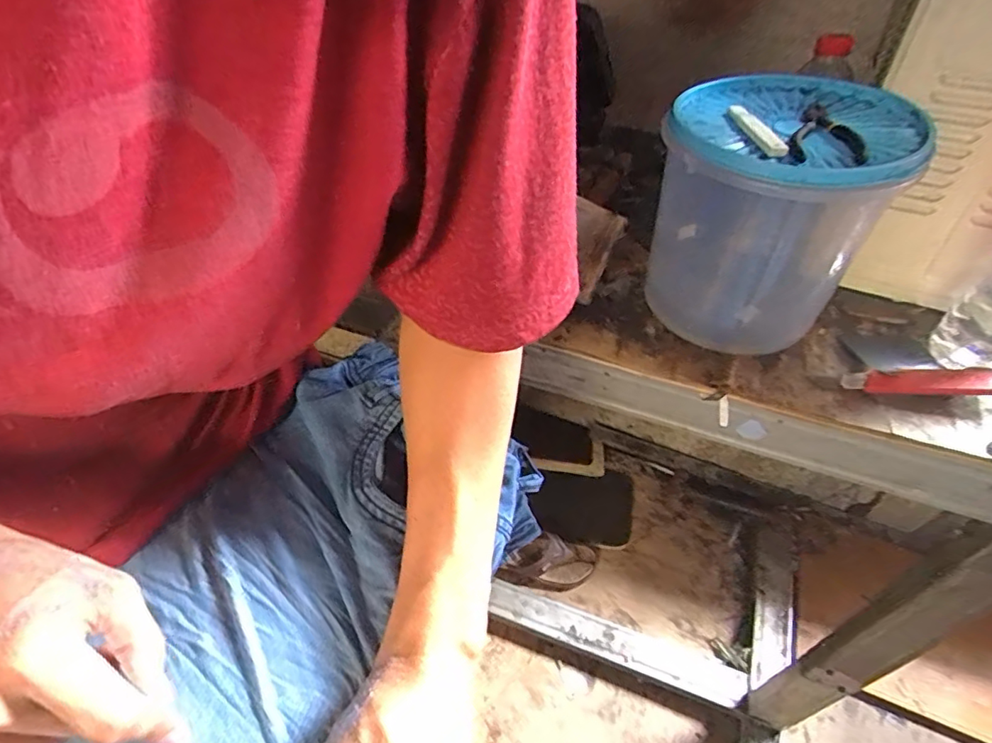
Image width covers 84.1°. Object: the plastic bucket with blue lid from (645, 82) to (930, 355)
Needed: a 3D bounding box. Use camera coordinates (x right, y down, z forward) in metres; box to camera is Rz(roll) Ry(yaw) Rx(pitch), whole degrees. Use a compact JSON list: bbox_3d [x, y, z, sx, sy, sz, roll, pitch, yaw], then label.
[{"bbox_3d":[0.234,-0.131,0.501,0.181,0.204,0.177,7,46,8],"label":"plastic bucket with blue lid"}]

